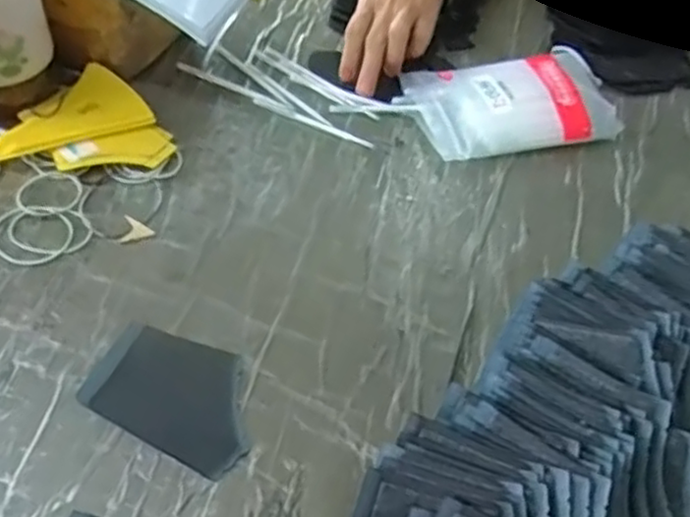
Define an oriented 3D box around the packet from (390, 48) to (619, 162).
[{"bbox_3d":[0.146,-0.138,0.623,0.174,0.035,0.103,-7,52,-14],"label":"packet"}]

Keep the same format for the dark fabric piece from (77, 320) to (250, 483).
[{"bbox_3d":[-0.101,0.080,0.435,0.108,0.004,0.072,27,52,13],"label":"dark fabric piece"}]

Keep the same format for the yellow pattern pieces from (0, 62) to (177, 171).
[{"bbox_3d":[-0.204,-0.094,0.551,0.103,0.030,0.114,37,55,20],"label":"yellow pattern pieces"}]

